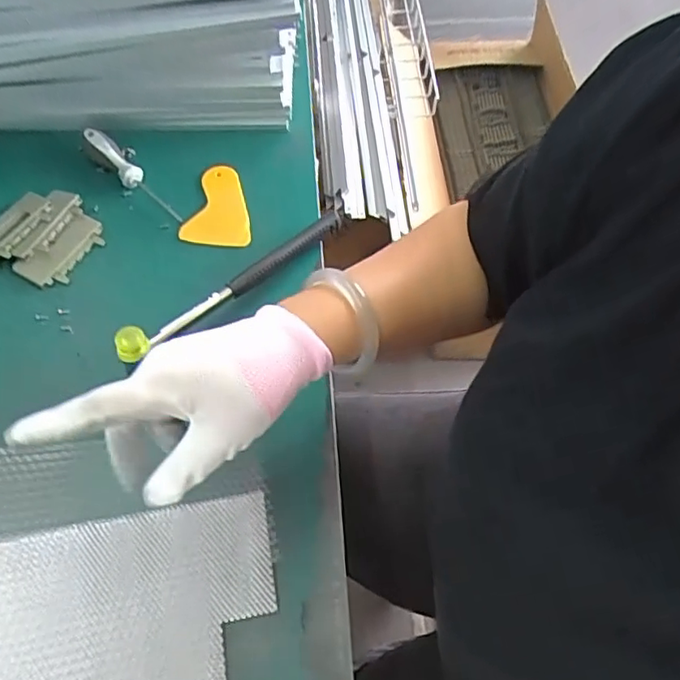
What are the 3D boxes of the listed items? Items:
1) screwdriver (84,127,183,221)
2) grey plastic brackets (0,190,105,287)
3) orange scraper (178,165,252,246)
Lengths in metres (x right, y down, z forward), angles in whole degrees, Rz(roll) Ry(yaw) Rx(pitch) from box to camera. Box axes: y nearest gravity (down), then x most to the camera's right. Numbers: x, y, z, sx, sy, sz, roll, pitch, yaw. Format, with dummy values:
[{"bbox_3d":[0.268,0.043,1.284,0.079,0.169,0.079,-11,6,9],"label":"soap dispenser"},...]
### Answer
[{"bbox_3d":[-0.218,-0.173,0.626,0.020,0.028,0.153,-39,68,-17],"label":"screwdriver"},{"bbox_3d":[-0.299,-0.105,0.596,0.107,0.016,0.099,30,67,16],"label":"grey plastic brackets"},{"bbox_3d":[-0.122,-0.143,0.624,0.069,0.009,0.102,4,62,4],"label":"orange scraper"}]

